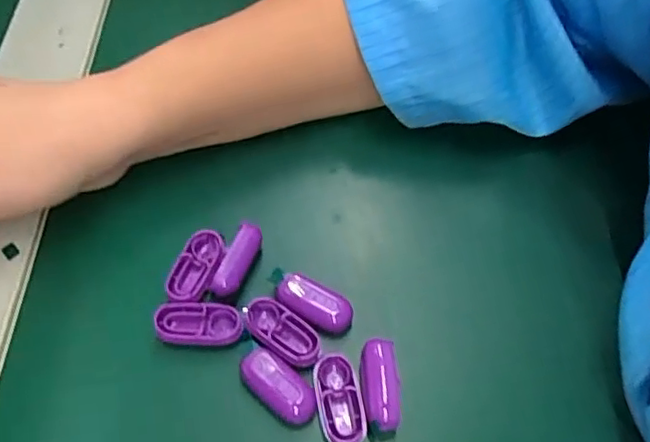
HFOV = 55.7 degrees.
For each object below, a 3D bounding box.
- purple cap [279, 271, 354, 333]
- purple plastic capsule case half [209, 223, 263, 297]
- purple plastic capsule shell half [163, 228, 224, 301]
[{"bbox_3d":[-0.004,0.033,0.247,0.031,0.007,0.015,27,63,17],"label":"purple cap"},{"bbox_3d":[-0.037,0.016,0.253,0.012,0.006,0.032,25,63,16],"label":"purple plastic capsule case half"},{"bbox_3d":[-0.053,0.017,0.254,0.015,0.004,0.034,16,61,12],"label":"purple plastic capsule shell half"}]

